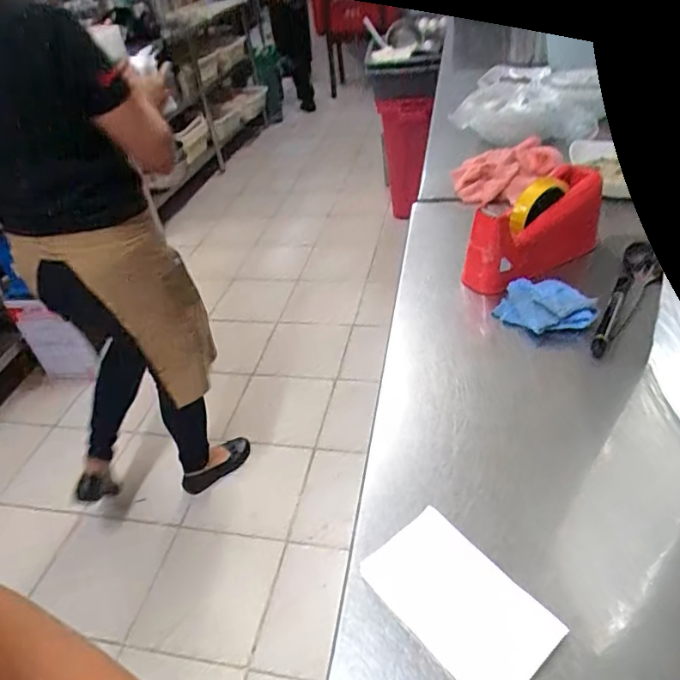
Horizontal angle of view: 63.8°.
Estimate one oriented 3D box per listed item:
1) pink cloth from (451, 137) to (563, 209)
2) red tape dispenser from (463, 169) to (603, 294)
[{"bbox_3d":[0.270,-0.285,0.897,0.162,0.068,0.152,6,40,12],"label":"pink cloth"},{"bbox_3d":[0.247,-0.140,0.695,0.192,0.111,0.063,-26,42,-21],"label":"red tape dispenser"}]

